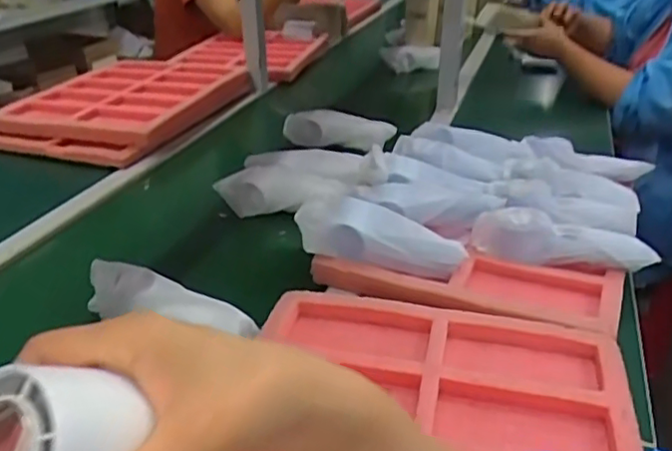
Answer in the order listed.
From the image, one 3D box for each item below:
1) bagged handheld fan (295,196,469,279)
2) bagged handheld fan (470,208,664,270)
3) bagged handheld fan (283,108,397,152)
[{"bbox_3d":[0.048,0.013,0.715,0.198,0.054,0.061,7,29,14],"label":"bagged handheld fan"},{"bbox_3d":[0.260,0.020,0.713,0.198,0.049,0.064,9,30,18],"label":"bagged handheld fan"},{"bbox_3d":[0.004,-0.177,1.137,0.202,0.077,0.055,2,29,8],"label":"bagged handheld fan"}]

